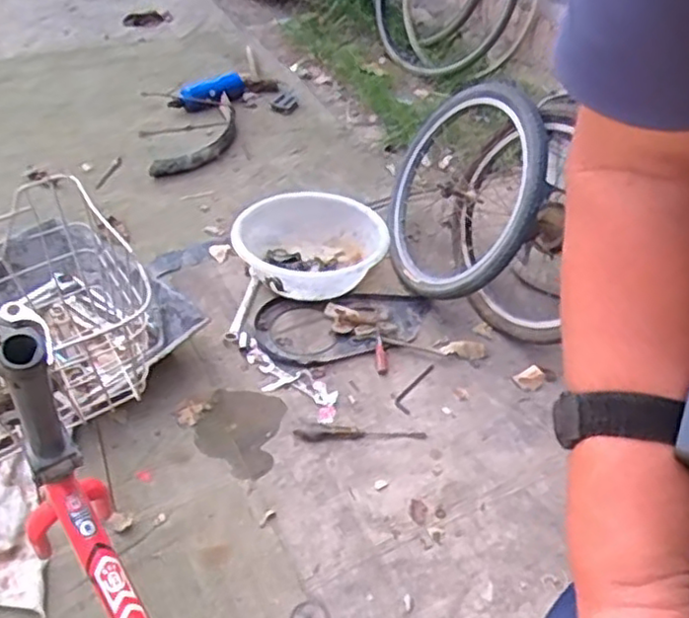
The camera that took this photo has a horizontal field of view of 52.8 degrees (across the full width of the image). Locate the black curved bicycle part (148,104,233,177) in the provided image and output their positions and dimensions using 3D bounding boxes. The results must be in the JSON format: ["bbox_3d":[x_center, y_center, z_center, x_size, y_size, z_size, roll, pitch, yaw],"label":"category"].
[{"bbox_3d":[-0.391,-0.445,1.879,0.114,0.047,0.339,31,59,25],"label":"black curved bicycle part"}]

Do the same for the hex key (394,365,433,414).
[{"bbox_3d":[0.145,0.159,1.401,0.036,0.012,0.118,31,69,25],"label":"hex key"}]

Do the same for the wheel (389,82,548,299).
[{"bbox_3d":[0.234,-0.252,1.522,0.075,0.489,0.462,8,74,-37],"label":"wheel"}]

